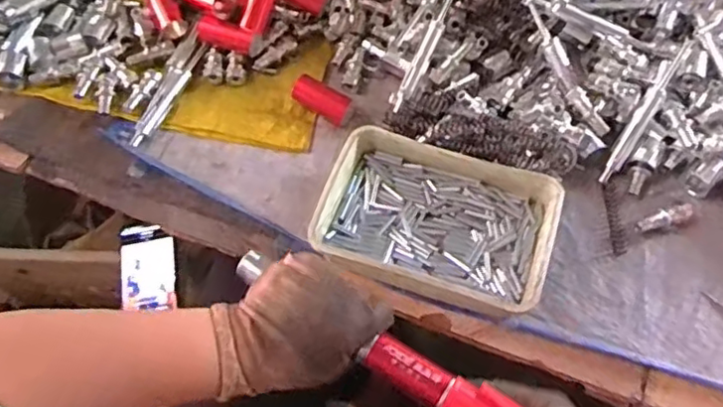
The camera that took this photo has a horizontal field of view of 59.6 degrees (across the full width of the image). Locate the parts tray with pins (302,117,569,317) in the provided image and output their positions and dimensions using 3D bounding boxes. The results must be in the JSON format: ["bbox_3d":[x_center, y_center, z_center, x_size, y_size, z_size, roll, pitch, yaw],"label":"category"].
[{"bbox_3d":[0.067,0.014,0.568,0.202,0.037,0.139,18,63,10],"label":"parts tray with pins"}]

